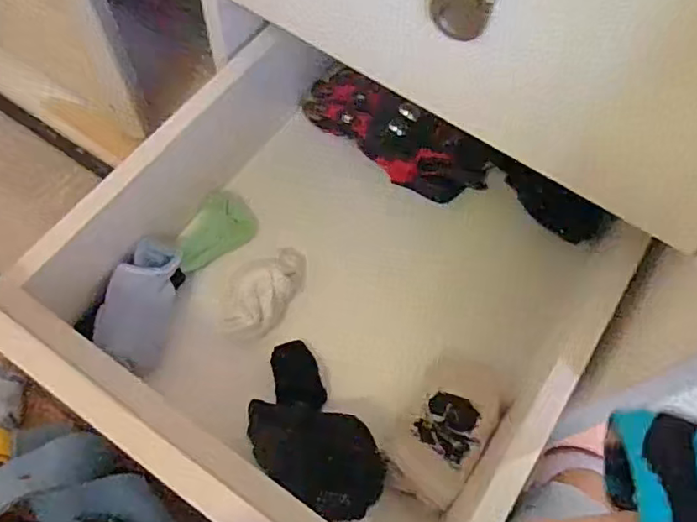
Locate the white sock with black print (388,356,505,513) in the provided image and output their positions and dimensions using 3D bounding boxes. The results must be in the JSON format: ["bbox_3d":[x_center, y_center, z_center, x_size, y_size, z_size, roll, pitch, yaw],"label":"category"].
[{"bbox_3d":[0.083,0.127,0.469,0.062,0.043,0.116,31,67,11],"label":"white sock with black print"}]

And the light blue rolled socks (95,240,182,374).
[{"bbox_3d":[-0.180,0.037,0.501,0.058,0.024,0.111,23,67,-29],"label":"light blue rolled socks"}]

